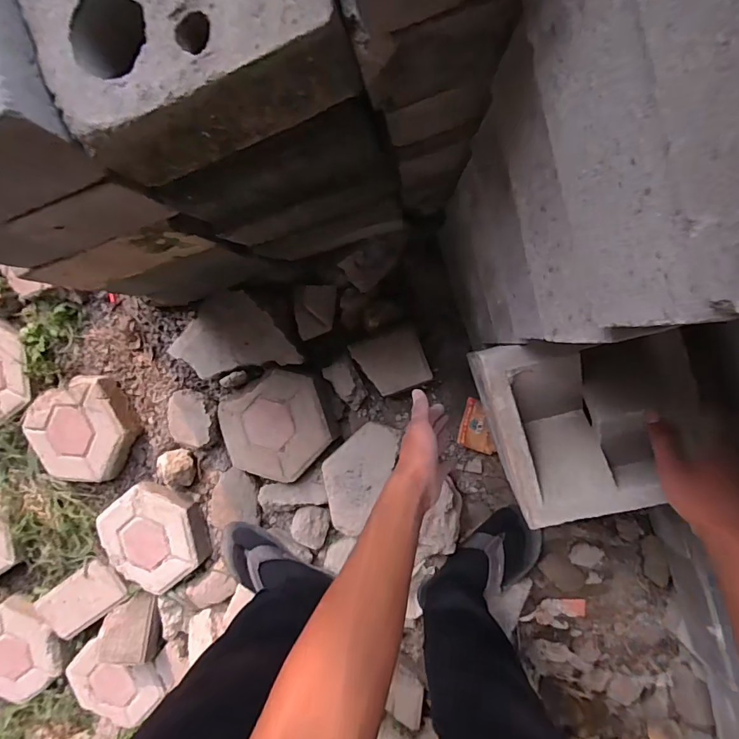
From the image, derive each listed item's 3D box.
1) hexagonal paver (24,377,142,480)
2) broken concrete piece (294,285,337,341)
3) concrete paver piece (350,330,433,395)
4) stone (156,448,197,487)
[{"bbox_3d":[-0.560,0.125,0.853,0.217,0.044,0.195,-22,93,8],"label":"hexagonal paver"},{"bbox_3d":[-0.096,-0.102,0.772,0.062,0.029,0.094,4,96,6],"label":"broken concrete piece"},{"bbox_3d":[0.038,-0.011,0.757,0.113,0.030,0.103,-21,83,13],"label":"concrete paver piece"},{"bbox_3d":[-0.373,0.189,0.840,0.074,0.039,0.073,18,98,5],"label":"stone"}]

